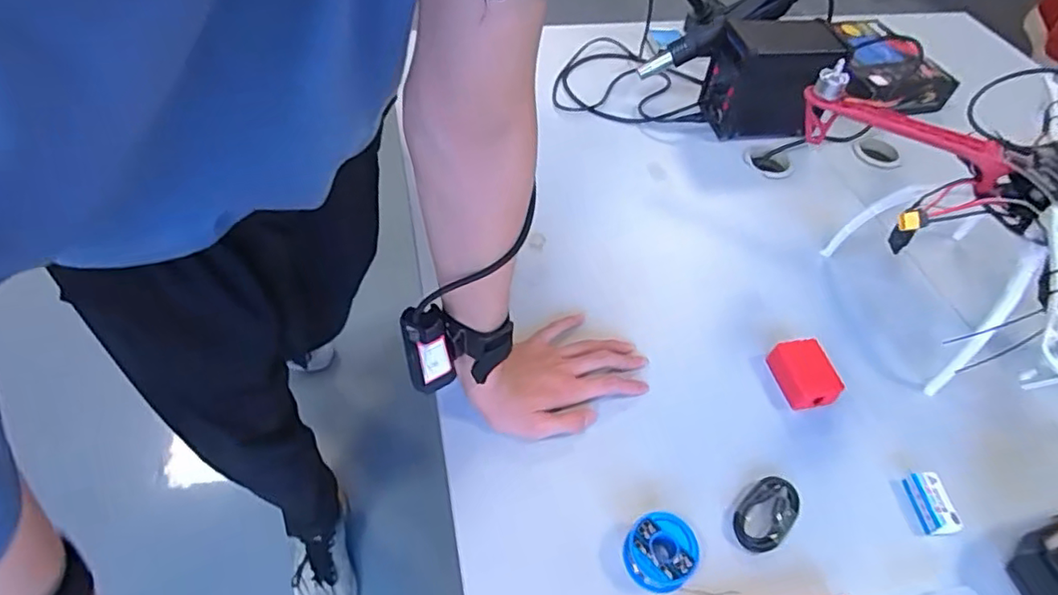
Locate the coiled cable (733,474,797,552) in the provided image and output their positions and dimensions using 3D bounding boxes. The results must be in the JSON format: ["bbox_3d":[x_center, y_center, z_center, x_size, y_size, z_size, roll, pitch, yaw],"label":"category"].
[{"bbox_3d":[0.208,0.188,0.503,0.042,0.009,0.073,37,57,24],"label":"coiled cable"}]

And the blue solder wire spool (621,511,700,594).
[{"bbox_3d":[0.106,0.207,0.468,0.055,0.033,0.052,3,50,-3],"label":"blue solder wire spool"}]

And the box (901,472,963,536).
[{"bbox_3d":[0.357,0.182,0.513,0.027,0.015,0.053,0,50,-5],"label":"box"}]

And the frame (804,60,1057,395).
[{"bbox_3d":[0.502,-0.066,0.604,0.339,0.224,0.377,-8,51,-11],"label":"frame"}]

